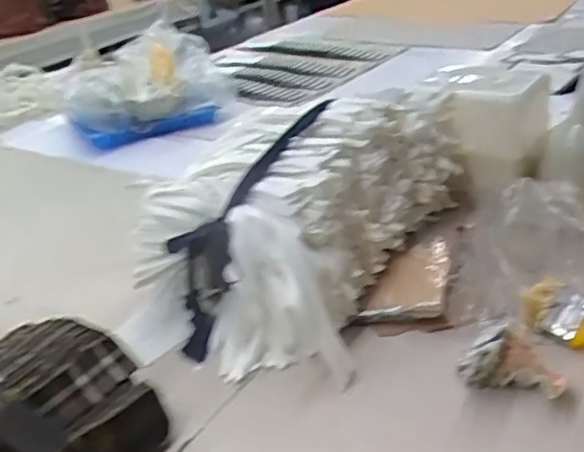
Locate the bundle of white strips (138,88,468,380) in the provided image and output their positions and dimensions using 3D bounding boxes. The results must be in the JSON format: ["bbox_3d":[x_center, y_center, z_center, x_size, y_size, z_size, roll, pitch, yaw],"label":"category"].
[{"bbox_3d":[0.005,-0.021,0.663,0.262,0.167,0.353,11,33,30],"label":"bundle of white strips"}]

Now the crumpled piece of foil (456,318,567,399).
[{"bbox_3d":[0.186,0.114,0.503,0.083,0.047,0.055,8,32,27],"label":"crumpled piece of foil"}]

